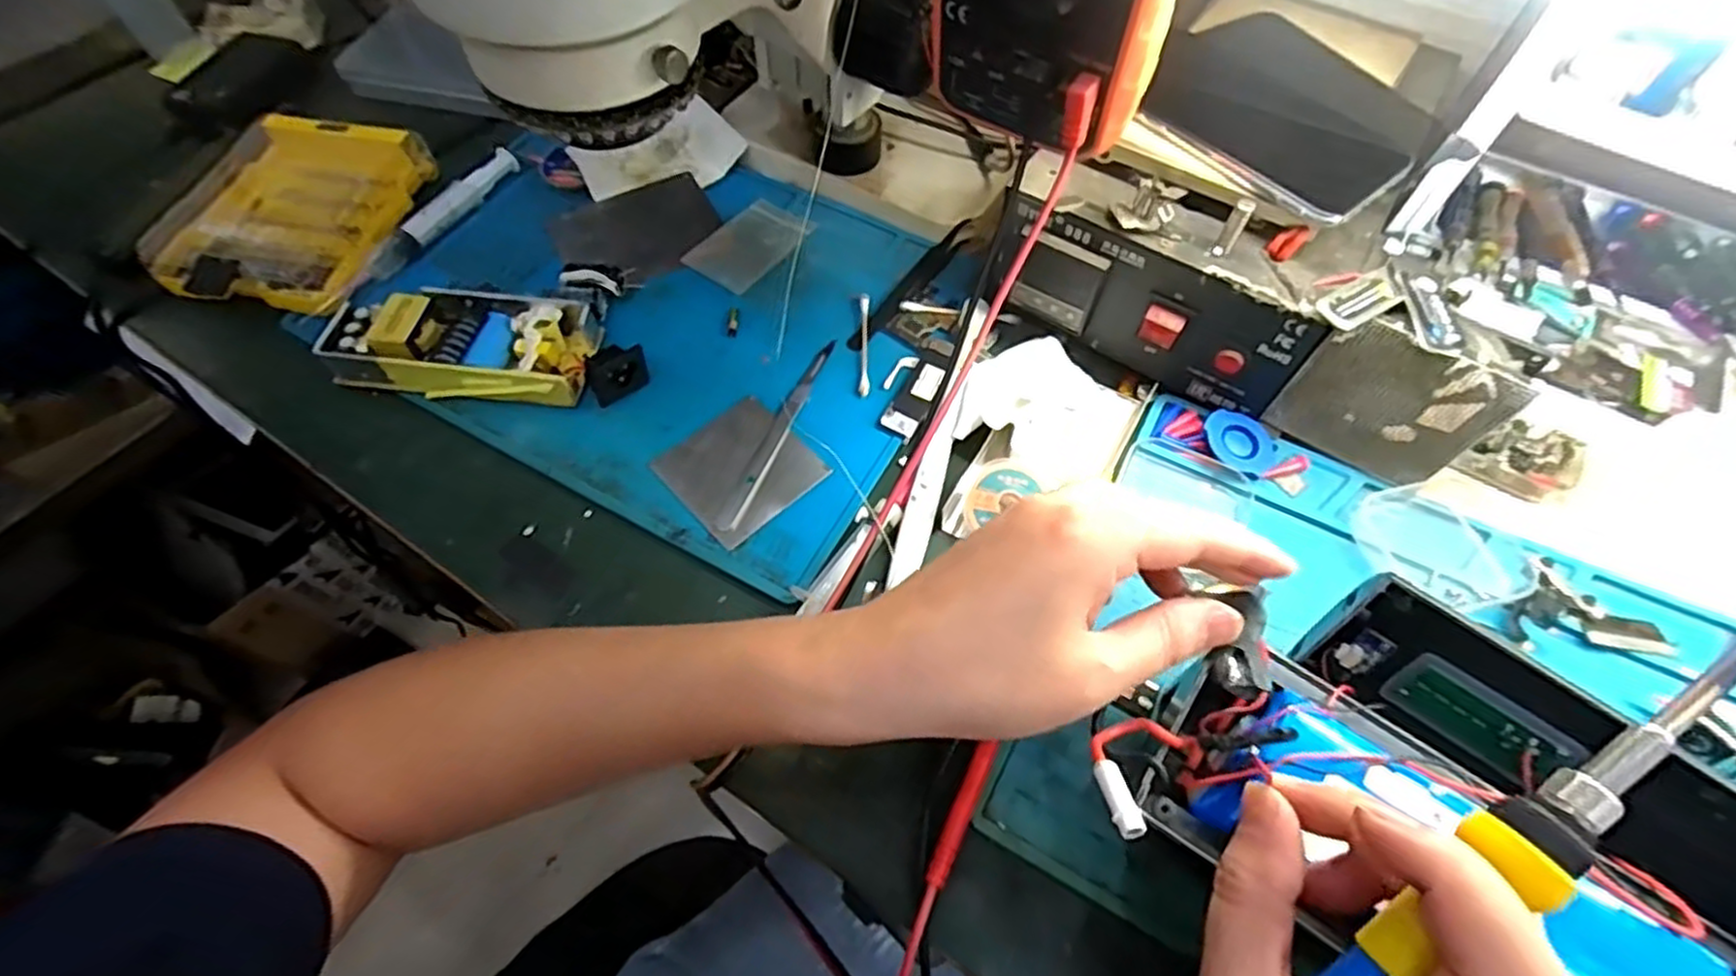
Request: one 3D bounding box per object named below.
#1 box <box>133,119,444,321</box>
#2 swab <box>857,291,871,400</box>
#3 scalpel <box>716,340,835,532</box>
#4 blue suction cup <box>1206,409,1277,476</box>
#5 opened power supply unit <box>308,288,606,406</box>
[{"bbox_3d":[-0.347,-0.171,0.441,0.111,0.029,0.139,7,61,5],"label":"box"},{"bbox_3d":[-0.002,-0.084,0.415,0.007,0.004,0.072,0,61,1],"label":"swab"},{"bbox_3d":[-0.047,-0.031,0.384,0.010,0.006,0.126,19,63,11],"label":"scalpel"},{"bbox_3d":[0.192,-0.023,0.375,0.035,0.011,0.034,-1,61,1],"label":"blue suction cup"},{"bbox_3d":[-0.217,-0.080,0.399,0.130,0.032,0.067,5,61,4],"label":"opened power supply unit"}]

